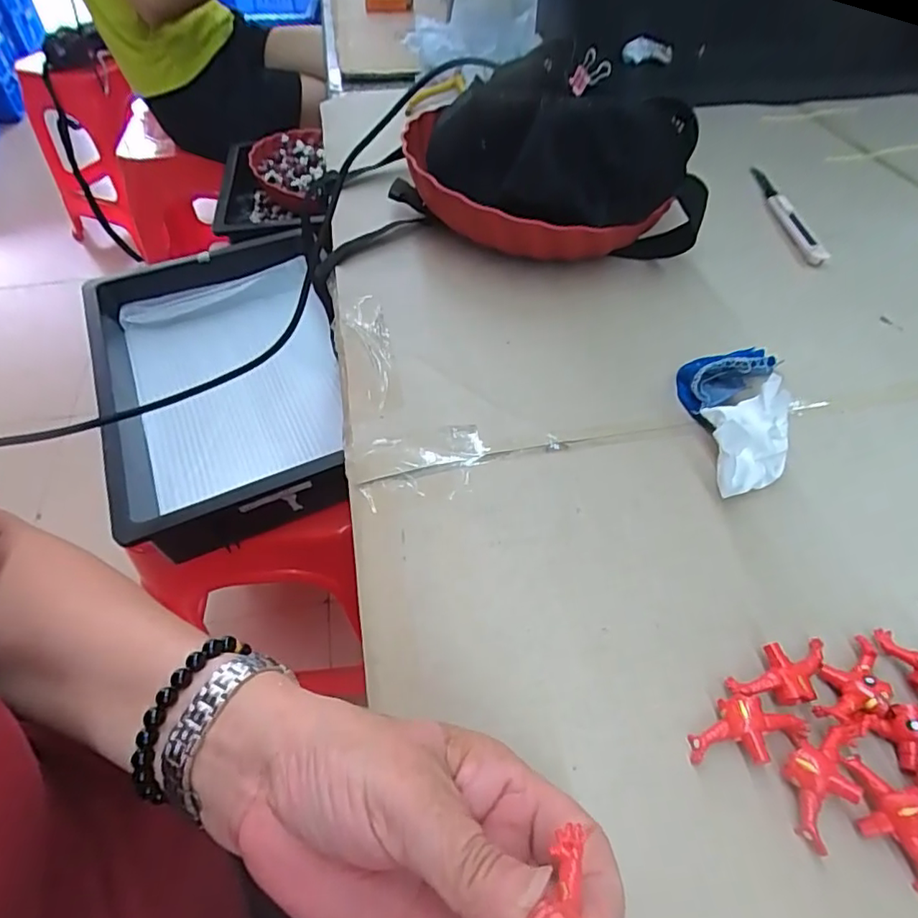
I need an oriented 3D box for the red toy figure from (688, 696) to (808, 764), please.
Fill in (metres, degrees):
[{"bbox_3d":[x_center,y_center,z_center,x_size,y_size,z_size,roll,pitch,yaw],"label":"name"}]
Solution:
[{"bbox_3d":[0.122,0.114,0.238,0.047,0.015,0.023,2,51,3],"label":"red toy figure"}]

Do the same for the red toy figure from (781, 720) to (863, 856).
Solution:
[{"bbox_3d":[0.146,0.126,0.229,0.024,0.015,0.051,37,60,26],"label":"red toy figure"}]

